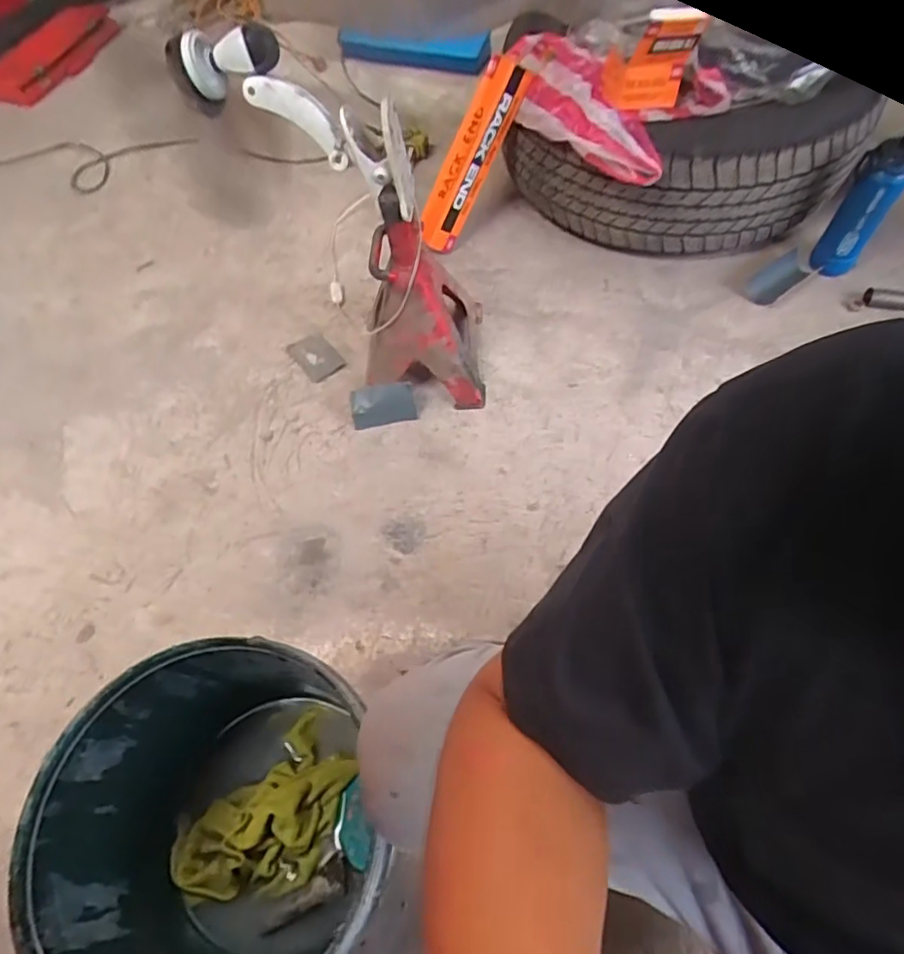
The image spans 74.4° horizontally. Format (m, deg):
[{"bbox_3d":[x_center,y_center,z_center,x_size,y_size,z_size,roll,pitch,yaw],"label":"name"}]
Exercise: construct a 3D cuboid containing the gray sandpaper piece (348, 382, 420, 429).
[{"bbox_3d":[-0.122,-0.129,1.046,0.113,0.075,0.018,-10,36,1],"label":"gray sandpaper piece"}]

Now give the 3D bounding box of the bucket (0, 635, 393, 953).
[{"bbox_3d":[-0.214,0.351,0.613,0.288,0.257,0.292,-2,61,4],"label":"bucket"}]

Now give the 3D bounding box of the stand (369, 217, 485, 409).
[{"bbox_3d":[-0.053,-0.289,1.008,0.209,0.306,0.222,-4,61,0],"label":"stand"}]

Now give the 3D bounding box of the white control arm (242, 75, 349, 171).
[{"bbox_3d":[-0.190,-0.458,0.757,0.144,0.062,0.030,31,62,-20],"label":"white control arm"}]

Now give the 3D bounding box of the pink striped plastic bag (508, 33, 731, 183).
[{"bbox_3d":[0.282,-0.693,1.081,0.358,0.114,0.225,36,69,20],"label":"pink striped plastic bag"}]

